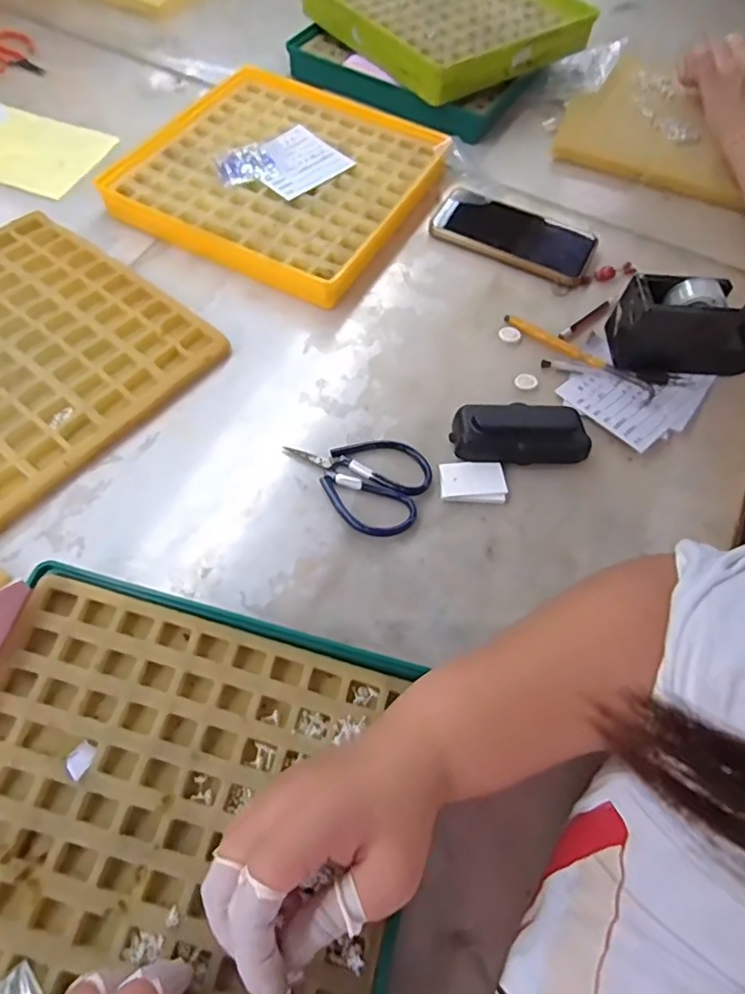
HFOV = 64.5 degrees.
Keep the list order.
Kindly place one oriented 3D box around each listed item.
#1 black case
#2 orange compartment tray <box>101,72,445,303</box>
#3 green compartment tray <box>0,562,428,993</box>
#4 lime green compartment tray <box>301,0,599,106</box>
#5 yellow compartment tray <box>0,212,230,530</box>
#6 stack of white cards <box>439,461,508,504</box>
[{"bbox_3d":[0.122,-0.053,0.482,0.108,0.034,0.049,2,61,-3],"label":"black case"},{"bbox_3d":[-0.100,-0.351,0.635,0.295,0.029,0.292,26,63,10],"label":"orange compartment tray"},{"bbox_3d":[-0.121,0.191,0.321,0.269,0.027,0.266,14,61,4],"label":"green compartment tray"},{"bbox_3d":[0.093,-0.637,0.767,0.300,0.035,0.315,-35,69,-20],"label":"lime green compartment tray"},{"bbox_3d":[-0.308,-0.122,0.501,0.267,0.015,0.257,36,65,15],"label":"yellow compartment tray"},{"bbox_3d":[0.080,-0.013,0.468,0.051,0.004,0.034,0,61,-4],"label":"stack of white cards"}]

